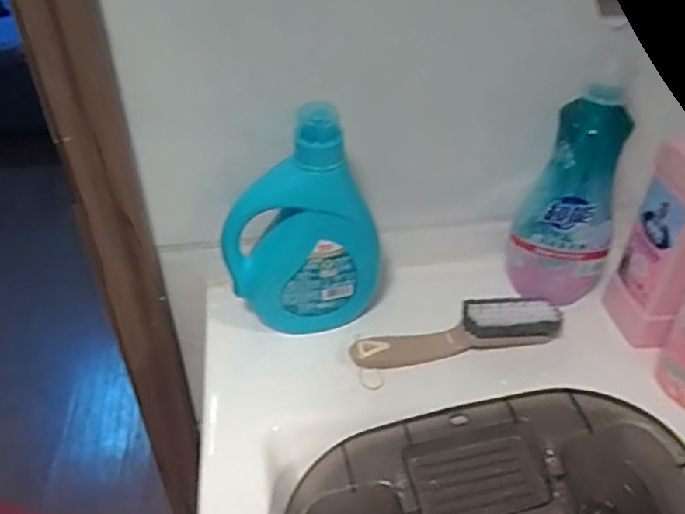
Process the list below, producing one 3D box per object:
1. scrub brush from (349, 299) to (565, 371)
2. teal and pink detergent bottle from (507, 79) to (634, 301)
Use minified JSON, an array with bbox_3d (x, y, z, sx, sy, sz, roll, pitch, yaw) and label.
[{"bbox_3d":[0.116,0.077,0.624,0.214,0.048,0.033,-8,40,-10],"label":"scrub brush"},{"bbox_3d":[0.227,-0.056,0.622,0.094,0.219,0.054,22,43,24],"label":"teal and pink detergent bottle"}]

